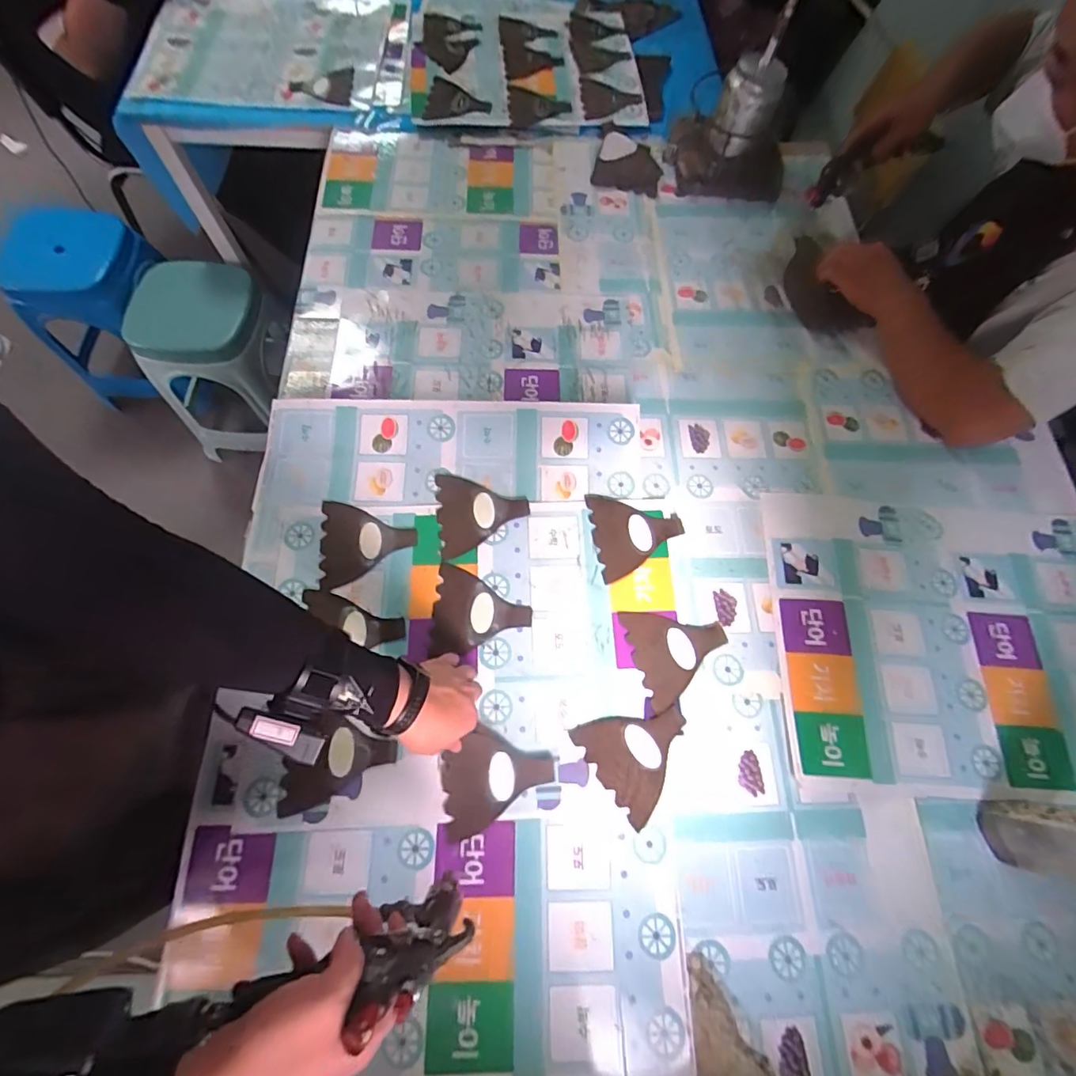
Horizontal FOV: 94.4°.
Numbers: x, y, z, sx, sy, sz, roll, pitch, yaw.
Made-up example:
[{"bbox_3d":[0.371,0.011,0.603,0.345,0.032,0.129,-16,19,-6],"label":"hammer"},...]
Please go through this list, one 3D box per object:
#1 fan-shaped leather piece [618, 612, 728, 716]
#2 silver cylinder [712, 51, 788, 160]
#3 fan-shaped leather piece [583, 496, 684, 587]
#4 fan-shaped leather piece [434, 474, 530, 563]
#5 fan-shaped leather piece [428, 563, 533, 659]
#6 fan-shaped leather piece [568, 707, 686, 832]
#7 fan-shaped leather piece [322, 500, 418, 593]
[{"bbox_3d":[0.172,0.136,0.603,0.118,0.006,0.115,-13,71,-7],"label":"fan-shaped leather piece"},{"bbox_3d":[0.332,-0.690,0.800,0.093,0.114,0.110,20,71,5],"label":"silver cylinder"},{"bbox_3d":[0.131,-0.008,0.654,0.115,0.005,0.114,-9,74,-5],"label":"fan-shaped leather piece"},{"bbox_3d":[-0.073,-0.035,0.658,0.117,0.006,0.116,-5,71,-4],"label":"fan-shaped leather piece"},{"bbox_3d":[-0.070,0.092,0.625,0.120,0.011,0.106,6,70,0],"label":"fan-shaped leather piece"},{"bbox_3d":[0.115,0.236,0.564,0.114,0.008,0.113,-36,73,-12],"label":"fan-shaped leather piece"},{"bbox_3d":[-0.218,0.005,0.642,0.119,0.006,0.112,-4,71,-4],"label":"fan-shaped leather piece"}]

